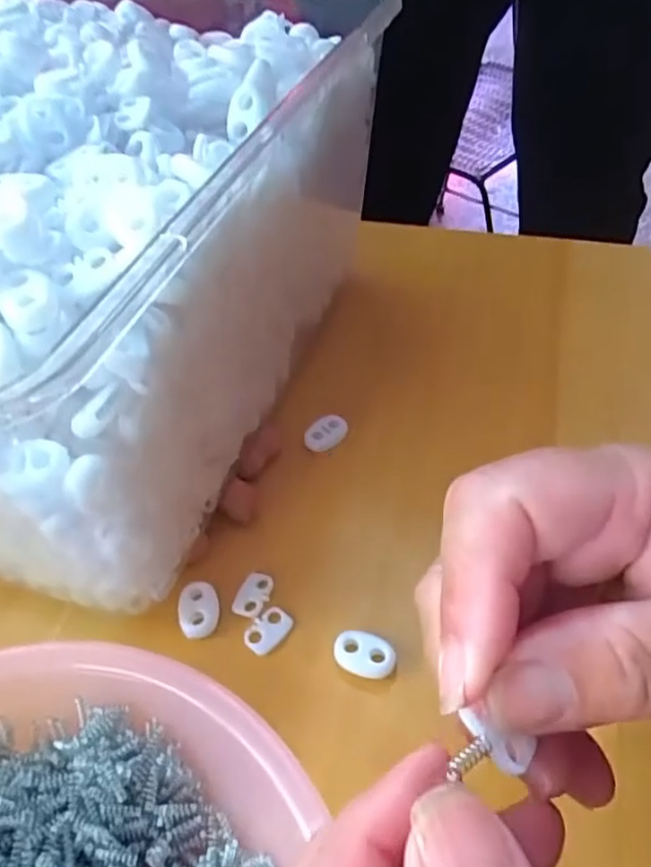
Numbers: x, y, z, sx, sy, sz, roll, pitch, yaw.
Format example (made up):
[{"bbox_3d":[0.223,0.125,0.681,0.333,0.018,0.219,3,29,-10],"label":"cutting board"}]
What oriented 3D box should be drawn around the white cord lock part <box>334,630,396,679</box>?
[{"bbox_3d":[0.014,0.080,0.233,0.022,0.006,0.015,9,51,13],"label":"white cord lock part"}]

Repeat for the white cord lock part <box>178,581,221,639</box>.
[{"bbox_3d":[-0.049,0.067,0.248,0.015,0.005,0.021,-17,50,-9],"label":"white cord lock part"}]

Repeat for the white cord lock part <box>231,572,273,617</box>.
[{"bbox_3d":[-0.028,0.062,0.252,0.012,0.004,0.018,13,52,16],"label":"white cord lock part"}]

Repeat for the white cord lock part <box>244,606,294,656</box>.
[{"bbox_3d":[-0.021,0.074,0.243,0.013,0.004,0.019,28,57,26],"label":"white cord lock part"}]

